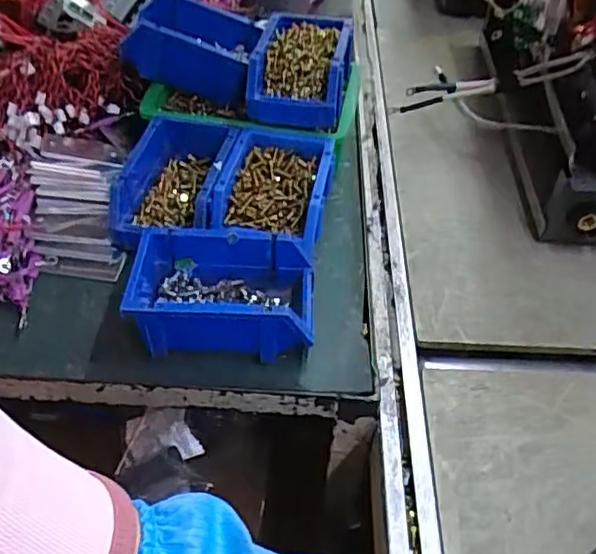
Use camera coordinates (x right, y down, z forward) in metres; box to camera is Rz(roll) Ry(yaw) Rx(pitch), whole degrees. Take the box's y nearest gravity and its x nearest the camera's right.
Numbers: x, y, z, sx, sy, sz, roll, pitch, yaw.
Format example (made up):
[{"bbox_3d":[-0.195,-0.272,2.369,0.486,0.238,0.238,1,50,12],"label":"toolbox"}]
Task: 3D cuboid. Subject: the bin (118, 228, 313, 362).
[{"bbox_3d":[-0.068,0.017,0.544,0.158,0.075,0.101,1,47,-1],"label":"bin"}]

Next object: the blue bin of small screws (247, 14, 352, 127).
[{"bbox_3d":[0.004,-0.249,0.705,0.107,0.064,0.164,7,47,4],"label":"blue bin of small screws"}]

